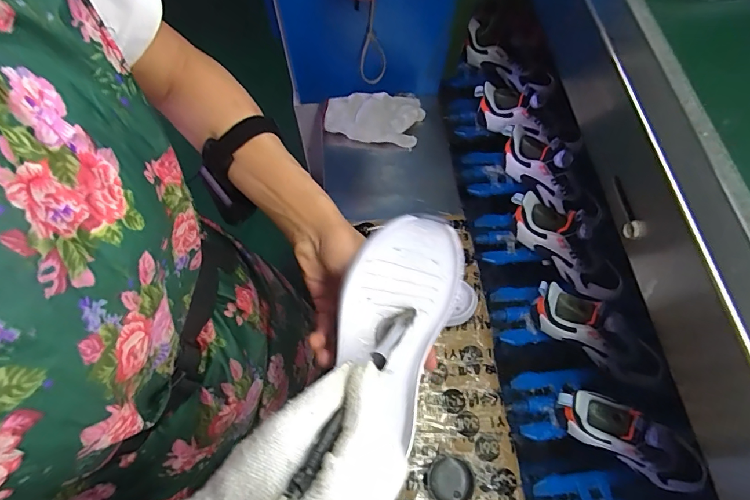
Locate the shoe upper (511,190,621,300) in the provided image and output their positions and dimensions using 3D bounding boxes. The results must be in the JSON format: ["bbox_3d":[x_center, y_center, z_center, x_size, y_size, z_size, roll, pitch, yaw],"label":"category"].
[{"bbox_3d":[0.305,-0.007,0.691,0.217,0.100,0.066,38,77,11],"label":"shoe upper"}]

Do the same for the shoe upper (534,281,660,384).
[{"bbox_3d":[0.329,0.122,0.633,0.216,0.096,0.067,32,76,9],"label":"shoe upper"}]

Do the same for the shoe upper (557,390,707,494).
[{"bbox_3d":[0.346,0.254,0.576,0.221,0.098,0.075,26,75,8],"label":"shoe upper"}]

